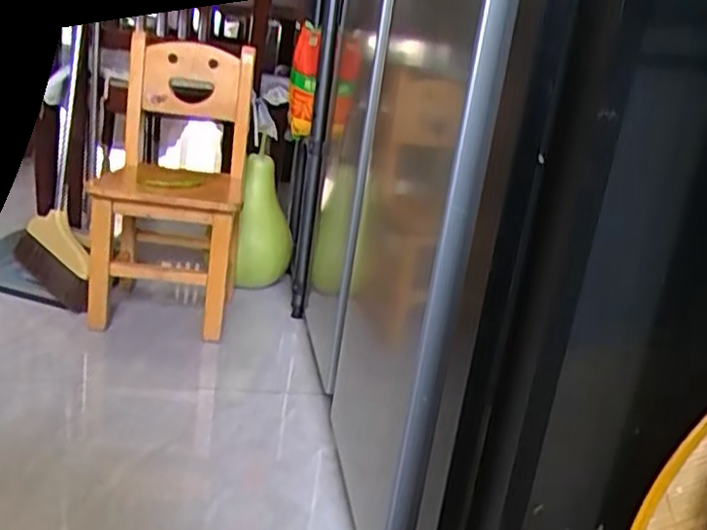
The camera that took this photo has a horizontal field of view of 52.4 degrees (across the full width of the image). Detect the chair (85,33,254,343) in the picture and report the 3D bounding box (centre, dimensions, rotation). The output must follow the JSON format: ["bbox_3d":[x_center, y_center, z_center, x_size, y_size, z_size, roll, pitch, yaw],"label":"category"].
[{"bbox_3d":[-0.347,-0.147,1.366,0.258,0.497,0.267,8,17,-8],"label":"chair"}]

